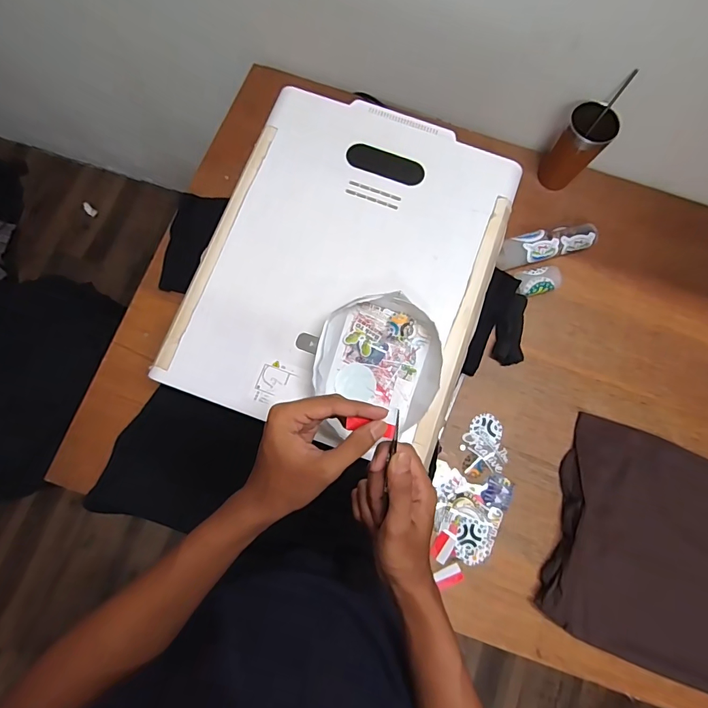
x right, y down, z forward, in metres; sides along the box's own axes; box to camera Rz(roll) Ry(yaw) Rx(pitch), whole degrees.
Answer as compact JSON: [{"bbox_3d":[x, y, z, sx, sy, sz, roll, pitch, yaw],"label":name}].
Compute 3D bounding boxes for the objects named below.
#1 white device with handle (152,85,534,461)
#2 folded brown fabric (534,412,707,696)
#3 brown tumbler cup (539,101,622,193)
[{"bbox_3d":[-0.006,-0.134,0.614,0.402,0.038,0.508,20,77,2],"label":"white device with handle"},{"bbox_3d":[0.582,0.350,0.665,0.528,0.046,0.353,21,77,2],"label":"folded brown fabric"},{"bbox_3d":[0.401,-0.370,0.777,0.080,0.157,0.074,1,78,-3],"label":"brown tumbler cup"}]

